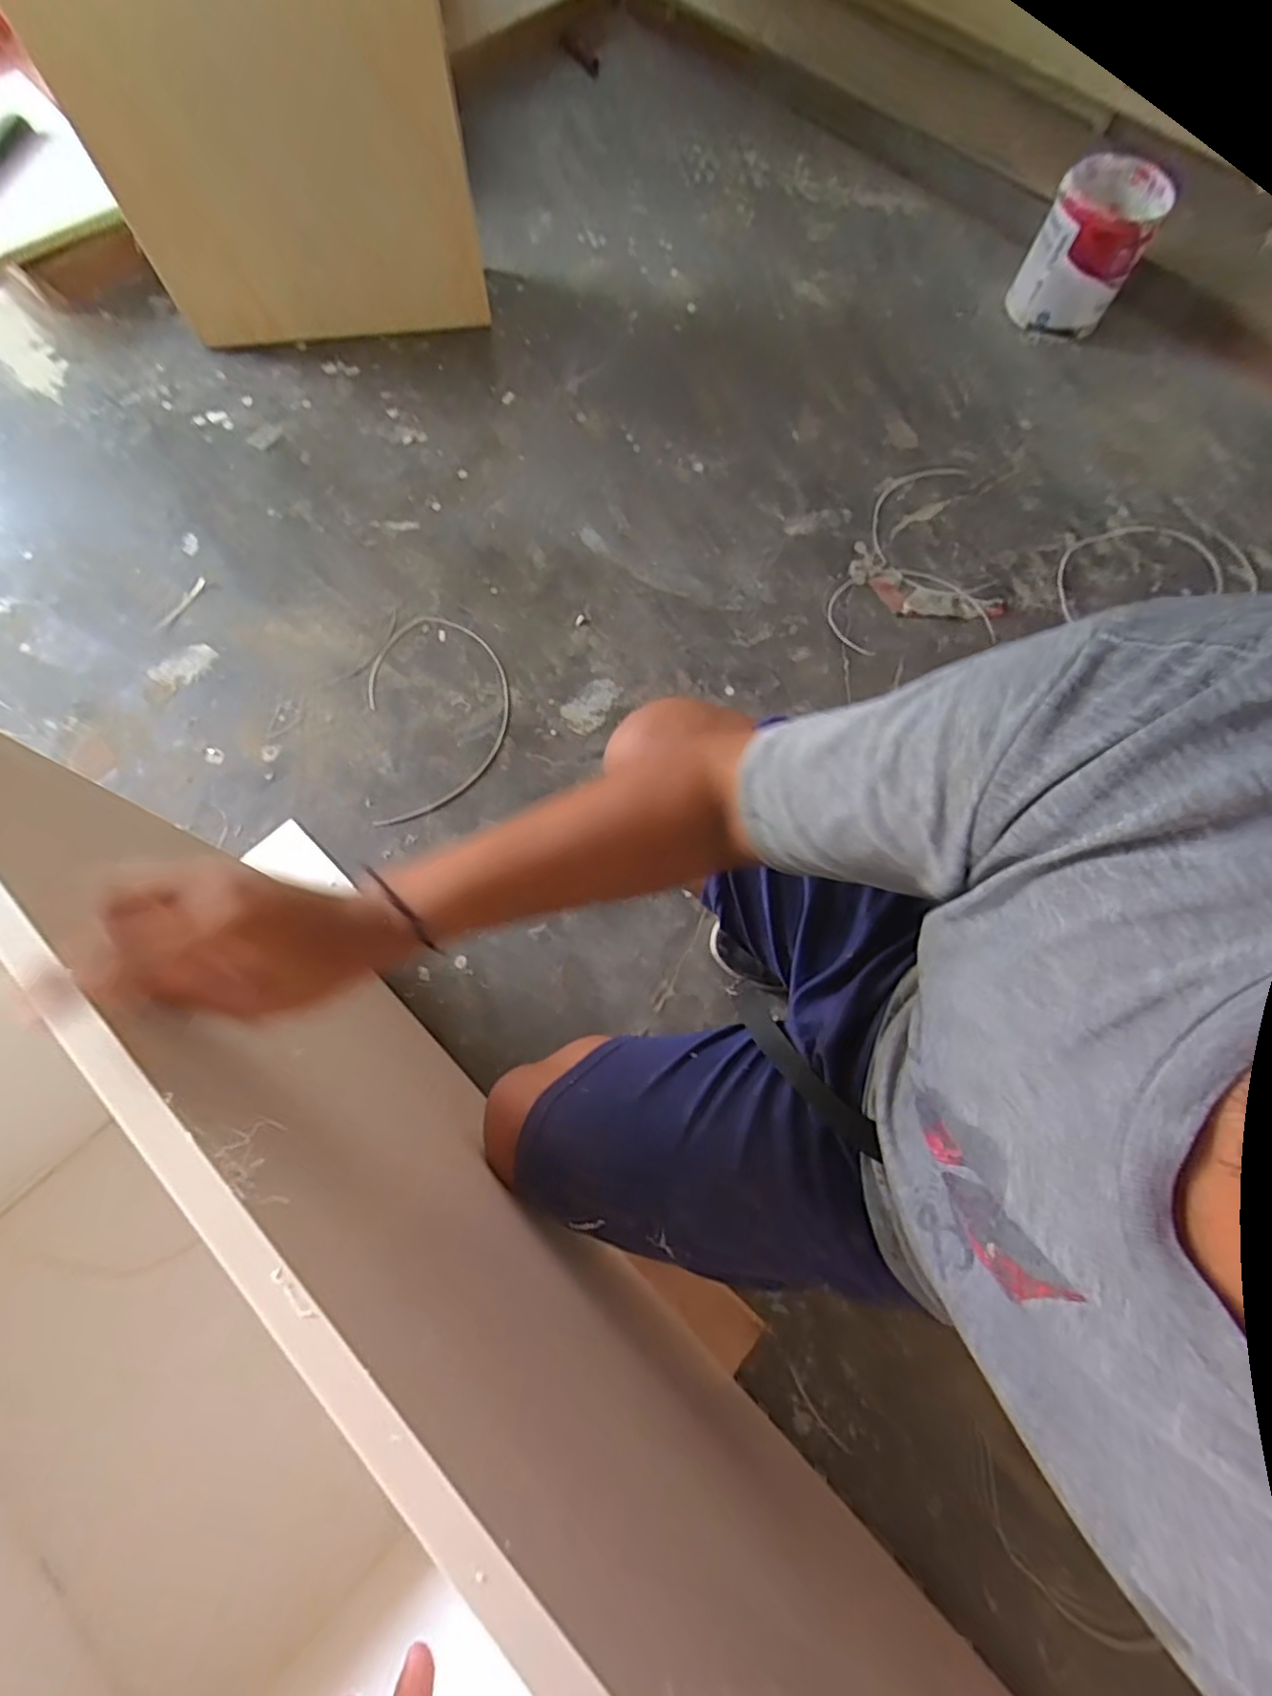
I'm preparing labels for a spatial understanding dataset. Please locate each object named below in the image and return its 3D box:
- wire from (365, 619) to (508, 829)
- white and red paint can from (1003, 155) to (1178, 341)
[{"bbox_3d":[-0.289,-0.205,0.948,0.197,0.016,0.333,-8,73,-4],"label":"wire"},{"bbox_3d":[0.844,-1.126,1.204,0.188,0.195,0.183,0,73,-1],"label":"white and red paint can"}]

